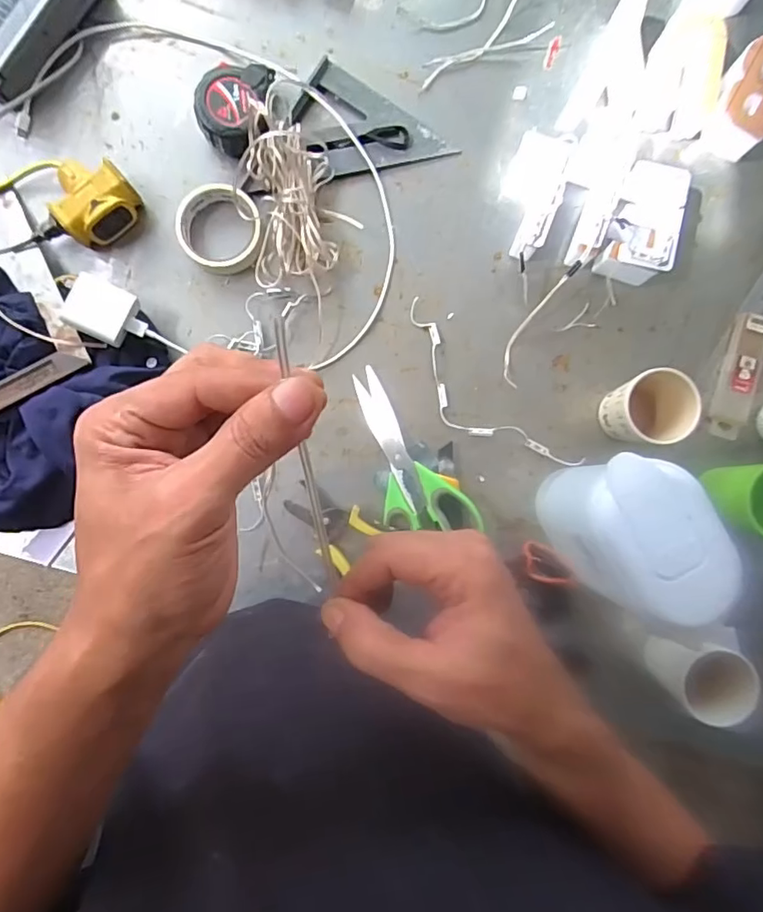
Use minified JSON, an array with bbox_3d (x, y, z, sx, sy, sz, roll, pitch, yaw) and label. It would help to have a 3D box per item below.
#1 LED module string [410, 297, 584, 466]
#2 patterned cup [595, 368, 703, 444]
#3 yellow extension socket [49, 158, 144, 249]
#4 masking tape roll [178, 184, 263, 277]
[{"bbox_3d":[0.102,-0.060,0.596,0.074,0.015,0.253,-44,90,0],"label":"LED module string"},{"bbox_3d":[0.269,-0.048,0.553,0.069,0.084,0.068,0,90,0],"label":"patterned cup"},{"bbox_3d":[-0.311,-0.277,0.580,0.083,0.043,0.082,-41,90,0],"label":"yellow extension socket"},{"bbox_3d":[-0.176,-0.248,0.593,0.088,0.025,0.091,0,90,0],"label":"masking tape roll"}]

